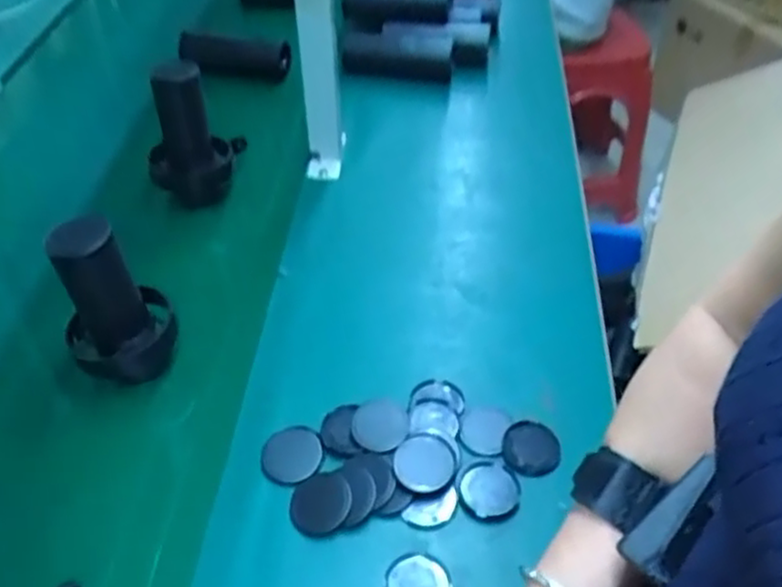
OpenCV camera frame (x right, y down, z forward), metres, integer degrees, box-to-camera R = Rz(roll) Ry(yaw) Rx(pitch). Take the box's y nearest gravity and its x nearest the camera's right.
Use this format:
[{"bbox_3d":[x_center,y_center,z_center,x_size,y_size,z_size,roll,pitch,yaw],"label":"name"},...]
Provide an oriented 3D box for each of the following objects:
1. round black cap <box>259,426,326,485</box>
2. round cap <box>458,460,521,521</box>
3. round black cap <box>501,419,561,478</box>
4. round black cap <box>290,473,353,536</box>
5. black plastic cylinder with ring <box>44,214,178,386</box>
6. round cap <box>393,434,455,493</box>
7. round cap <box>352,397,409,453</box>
[{"bbox_3d":[-0.087,0.141,0.642,0.053,0.008,0.054,0,45,0],"label":"round black cap"},{"bbox_3d":[0.081,0.164,0.610,0.050,0.008,0.051,0,45,0],"label":"round cap"},{"bbox_3d":[0.123,0.135,0.645,0.051,0.006,0.055,0,45,0],"label":"round black cap"},{"bbox_3d":[-0.058,0.171,0.603,0.049,0.011,0.055,0,45,0],"label":"round black cap"},{"bbox_3d":[-0.250,0.008,0.659,0.089,0.158,0.075,-24,50,-23],"label":"black plastic cylinder with ring"},{"bbox_3d":[0.028,0.141,0.614,0.047,0.007,0.055,18,48,17],"label":"round cap"},{"bbox_3d":[-0.009,0.116,0.651,0.049,0.007,0.053,0,45,0],"label":"round cap"}]

